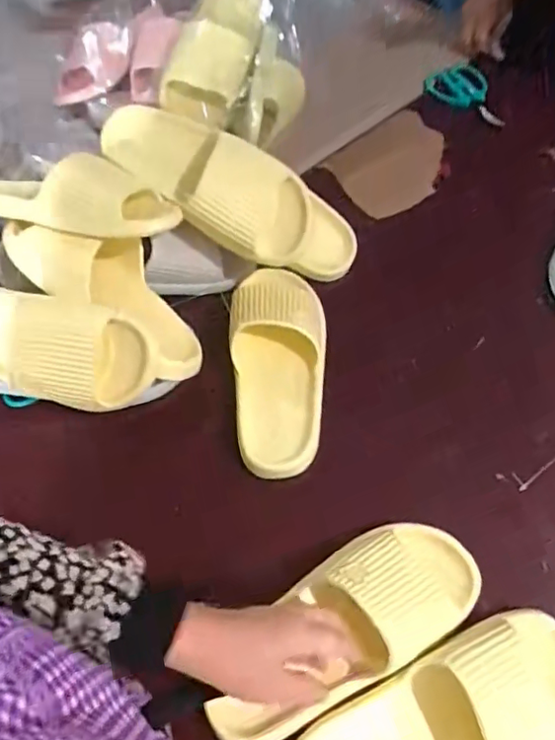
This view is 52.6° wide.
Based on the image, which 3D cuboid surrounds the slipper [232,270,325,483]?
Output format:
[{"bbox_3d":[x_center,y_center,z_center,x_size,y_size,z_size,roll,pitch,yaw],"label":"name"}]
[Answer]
[{"bbox_3d":[0.001,-0.016,0.594,0.098,0.055,0.247,-3,62,2],"label":"slipper"}]

